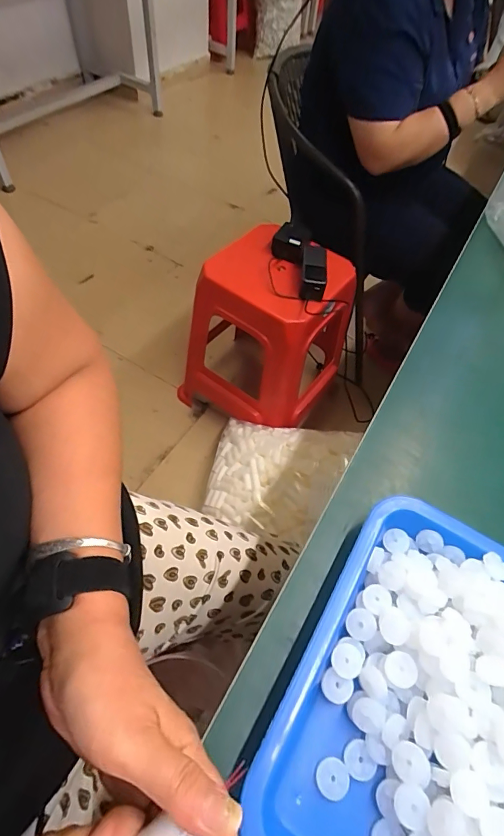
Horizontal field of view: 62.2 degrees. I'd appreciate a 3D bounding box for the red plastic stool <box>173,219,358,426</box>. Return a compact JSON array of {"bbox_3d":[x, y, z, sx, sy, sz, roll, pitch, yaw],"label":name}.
[{"bbox_3d":[0.032,-0.212,1.159,0.373,0.456,0.350,27,58,12],"label":"red plastic stool"}]

